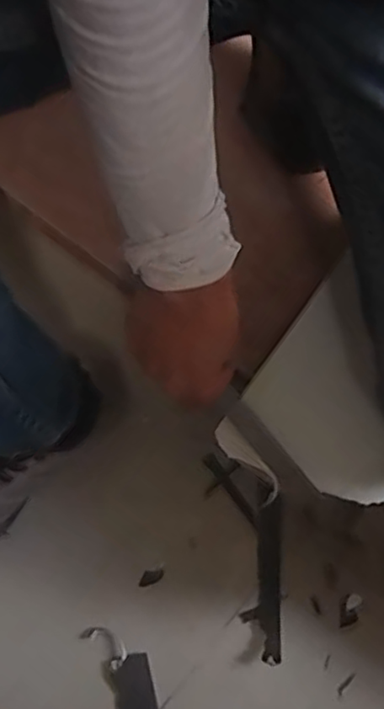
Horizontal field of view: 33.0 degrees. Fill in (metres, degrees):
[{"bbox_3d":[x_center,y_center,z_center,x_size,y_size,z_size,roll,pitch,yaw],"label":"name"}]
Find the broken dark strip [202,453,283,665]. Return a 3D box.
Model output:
[{"bbox_3d":[0.066,0.186,0.628,0.067,0.024,0.196,-14,69,-7],"label":"broken dark strip"}]

